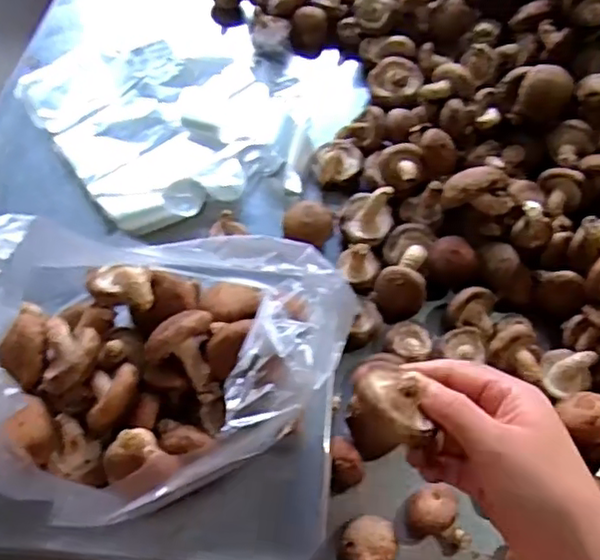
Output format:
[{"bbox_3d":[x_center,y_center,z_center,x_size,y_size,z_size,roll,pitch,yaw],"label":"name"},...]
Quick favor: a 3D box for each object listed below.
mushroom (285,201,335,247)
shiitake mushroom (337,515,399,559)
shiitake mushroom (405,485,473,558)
[{"bbox_3d":[0.009,-0.053,0.645,0.050,0.040,0.043,7,63,1],"label":"mushroom"},{"bbox_3d":[0.052,0.209,0.513,0.046,0.031,0.043,1,63,-2],"label":"shiitake mushroom"},{"bbox_3d":[0.109,0.192,0.520,0.036,0.030,0.053,-31,68,-16],"label":"shiitake mushroom"}]

